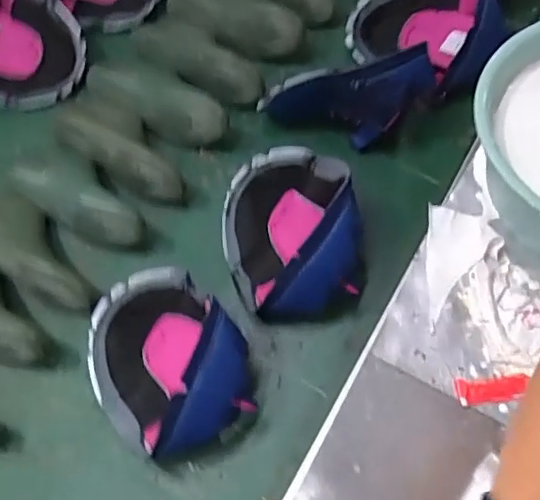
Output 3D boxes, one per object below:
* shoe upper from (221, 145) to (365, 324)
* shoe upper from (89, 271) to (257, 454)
[{"bbox_3d":[0.024,-0.023,0.679,0.156,0.114,0.199,-9,61,-1],"label":"shoe upper"},{"bbox_3d":[-0.115,0.105,0.602,0.158,0.066,0.209,-37,65,-16],"label":"shoe upper"}]

